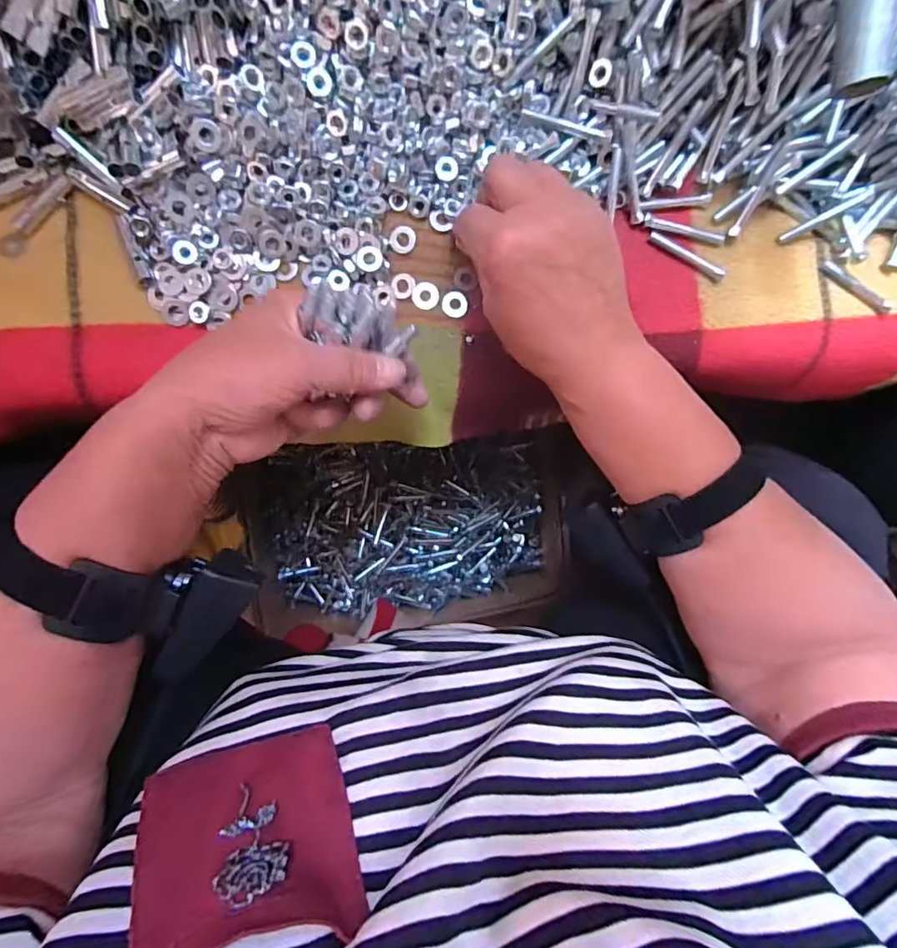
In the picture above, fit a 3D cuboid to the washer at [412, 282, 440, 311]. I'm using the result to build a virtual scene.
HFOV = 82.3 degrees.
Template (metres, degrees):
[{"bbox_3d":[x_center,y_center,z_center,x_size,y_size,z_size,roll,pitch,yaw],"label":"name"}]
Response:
[{"bbox_3d":[-0.015,-0.118,0.340,0.018,0.004,0.018,-1,95,-6],"label":"washer"}]

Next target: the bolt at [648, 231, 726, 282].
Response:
[{"bbox_3d":[0.162,-0.147,0.345,0.057,0.008,0.008,29,92,-8],"label":"bolt"}]

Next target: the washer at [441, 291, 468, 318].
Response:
[{"bbox_3d":[0.004,-0.113,0.341,0.017,0.004,0.017,-1,95,-6],"label":"washer"}]

